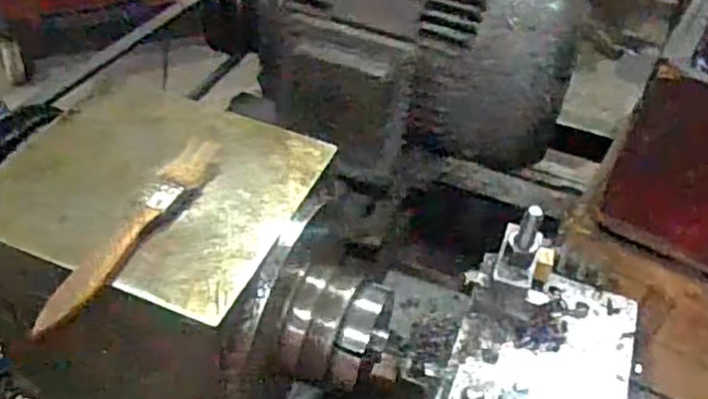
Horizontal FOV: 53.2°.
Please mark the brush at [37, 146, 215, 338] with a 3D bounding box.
[{"bbox_3d":[-0.115,0.015,0.381,0.022,0.010,0.152,19,45,12],"label":"brush"}]

